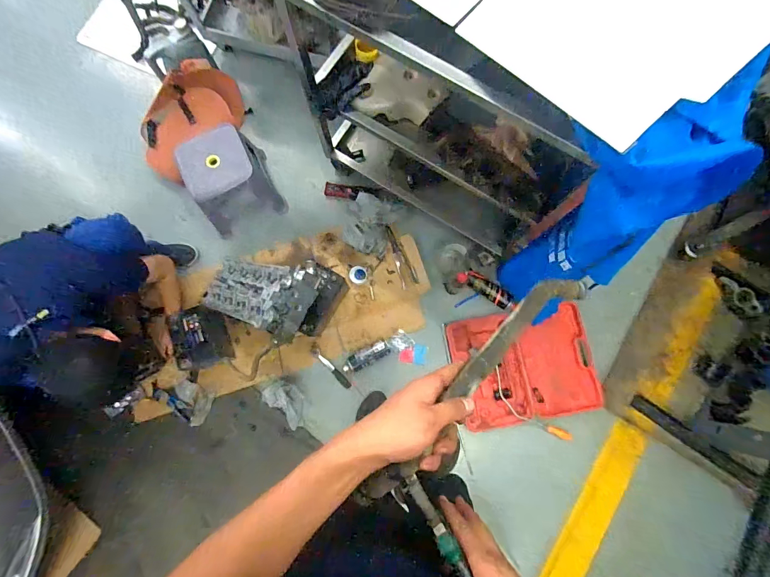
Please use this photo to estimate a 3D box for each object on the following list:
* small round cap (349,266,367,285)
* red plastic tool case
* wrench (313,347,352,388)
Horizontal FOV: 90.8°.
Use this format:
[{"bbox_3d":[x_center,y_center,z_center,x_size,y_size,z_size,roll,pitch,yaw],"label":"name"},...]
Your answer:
[{"bbox_3d":[-0.105,-0.052,1.486,0.069,0.012,0.072,0,80,1],"label":"small round cap"},{"bbox_3d":[0.511,0.274,1.373,0.487,0.041,0.389,-11,80,-1],"label":"red plastic tool case"},{"bbox_3d":[-0.201,0.300,1.423,0.195,0.028,0.031,43,85,6],"label":"wrench"}]

